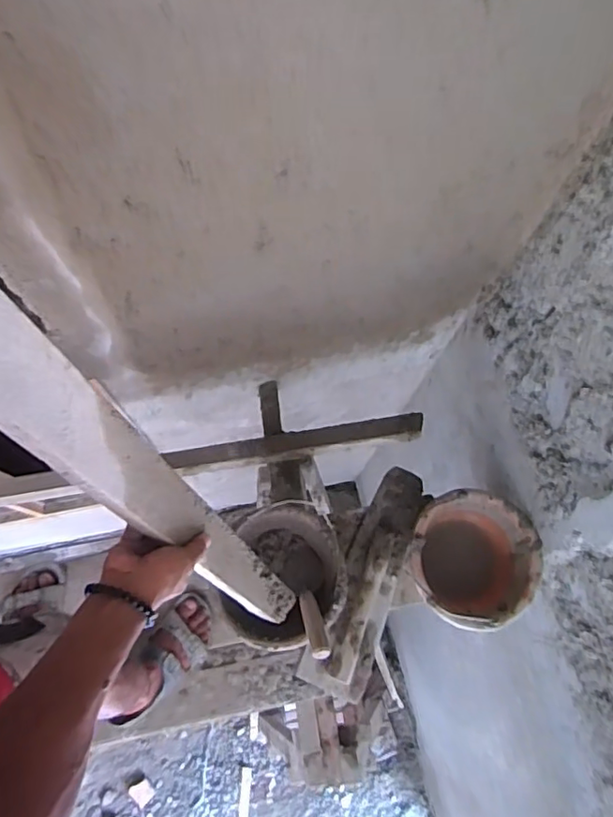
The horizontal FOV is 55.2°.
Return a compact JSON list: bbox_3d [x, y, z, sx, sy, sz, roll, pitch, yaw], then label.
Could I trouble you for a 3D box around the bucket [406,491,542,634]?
[{"bbox_3d":[0.324,0.321,1.242,0.241,0.245,0.248,1,73,-2],"label":"bucket"}]

